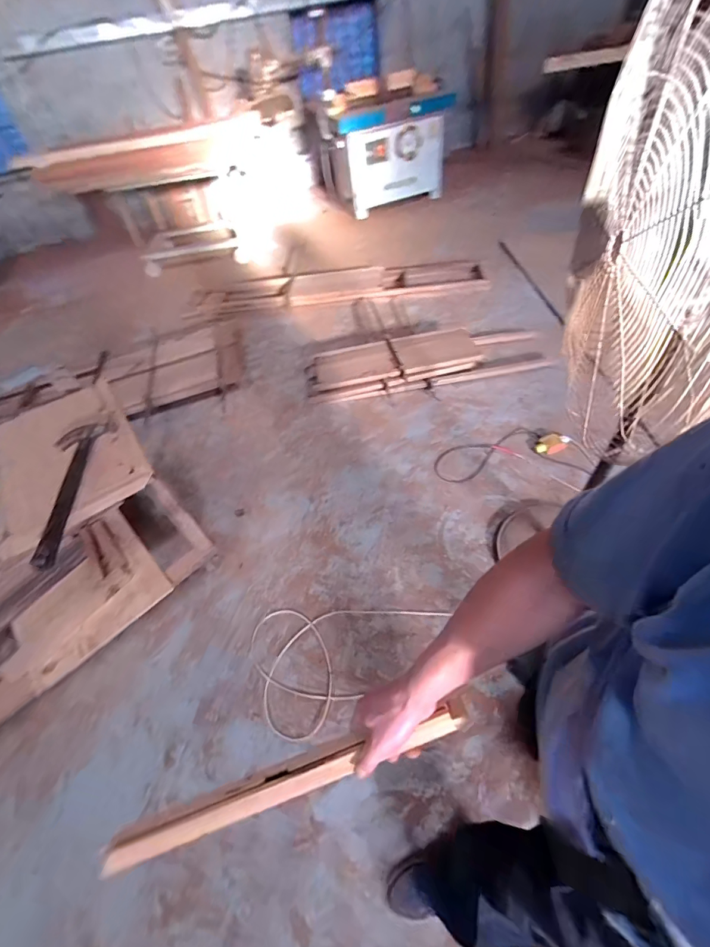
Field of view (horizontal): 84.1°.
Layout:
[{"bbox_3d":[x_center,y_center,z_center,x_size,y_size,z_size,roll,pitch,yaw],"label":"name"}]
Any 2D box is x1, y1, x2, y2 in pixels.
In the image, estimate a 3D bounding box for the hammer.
[{"bbox_3d":[-0.669,0.030,0.895,0.115,0.035,0.410,-7,48,1],"label":"hammer"}]

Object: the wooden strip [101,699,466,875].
[{"bbox_3d":[-0.090,0.384,0.489,0.473,0.025,0.040,-23,53,1],"label":"wooden strip"}]

